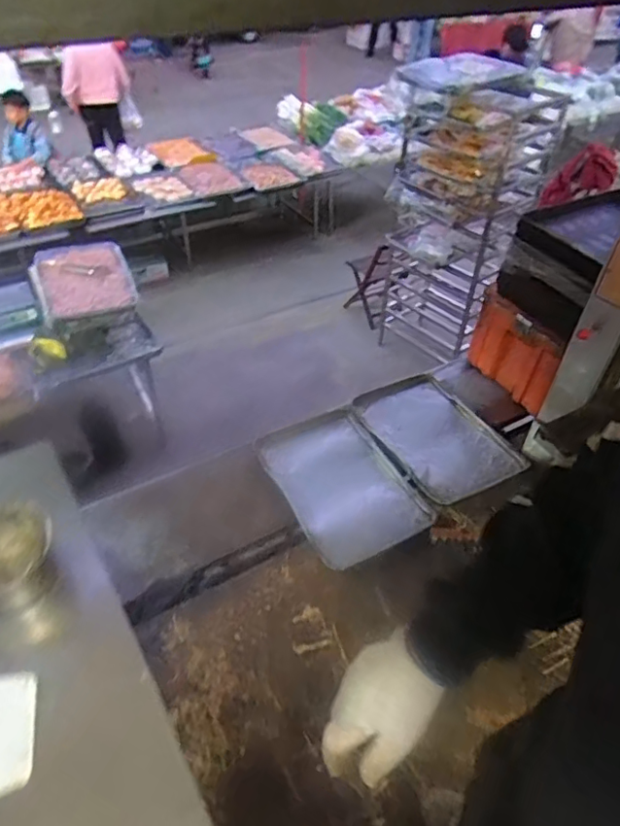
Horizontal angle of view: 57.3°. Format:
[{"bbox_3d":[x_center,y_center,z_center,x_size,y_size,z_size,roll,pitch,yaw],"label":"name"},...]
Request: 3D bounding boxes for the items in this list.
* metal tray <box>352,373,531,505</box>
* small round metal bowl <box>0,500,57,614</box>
[{"bbox_3d":[0.430,0.061,1.935,0.380,0.045,0.535,-23,48,-24],"label":"metal tray"},{"bbox_3d":[-0.402,0.187,0.744,0.111,0.081,0.121,1,43,-1],"label":"small round metal bowl"}]

